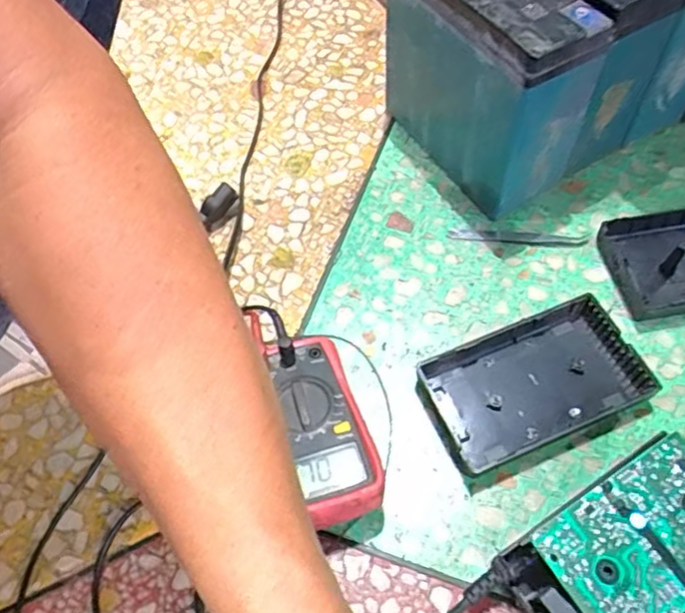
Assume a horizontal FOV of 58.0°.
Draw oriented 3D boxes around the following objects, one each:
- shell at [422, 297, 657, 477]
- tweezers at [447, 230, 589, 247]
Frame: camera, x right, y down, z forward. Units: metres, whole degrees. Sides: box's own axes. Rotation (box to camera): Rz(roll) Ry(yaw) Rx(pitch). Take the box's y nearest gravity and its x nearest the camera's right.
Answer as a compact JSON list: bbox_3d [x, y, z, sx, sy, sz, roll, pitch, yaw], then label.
[{"bbox_3d":[0.140,0.057,0.452,0.152,0.022,0.089,-21,59,-9],"label":"shell"},{"bbox_3d":[0.150,-0.060,0.529,0.116,0.004,0.012,3,58,6],"label":"tweezers"}]

